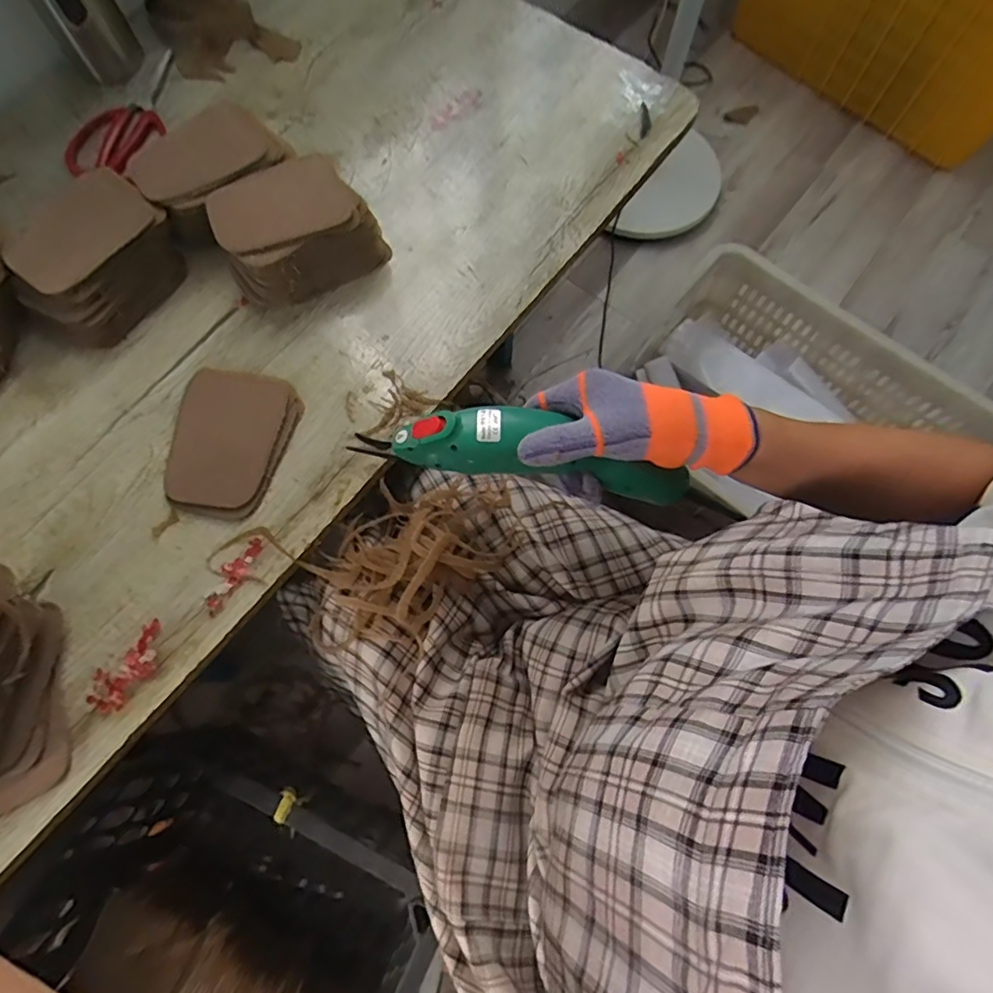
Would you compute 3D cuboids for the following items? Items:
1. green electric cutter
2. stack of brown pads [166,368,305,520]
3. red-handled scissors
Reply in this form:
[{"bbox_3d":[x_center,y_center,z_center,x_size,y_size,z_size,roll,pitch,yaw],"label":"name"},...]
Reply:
[{"bbox_3d":[0.030,-0.030,0.400,0.237,0.048,0.048,9,71,-13],"label":"green electric cutter"},{"bbox_3d":[-0.228,-0.049,0.480,0.093,0.021,0.127,14,72,5],"label":"stack of brown pads"},{"bbox_3d":[-0.387,-0.414,0.610,0.066,0.025,0.188,25,73,8],"label":"red-handled scissors"}]

